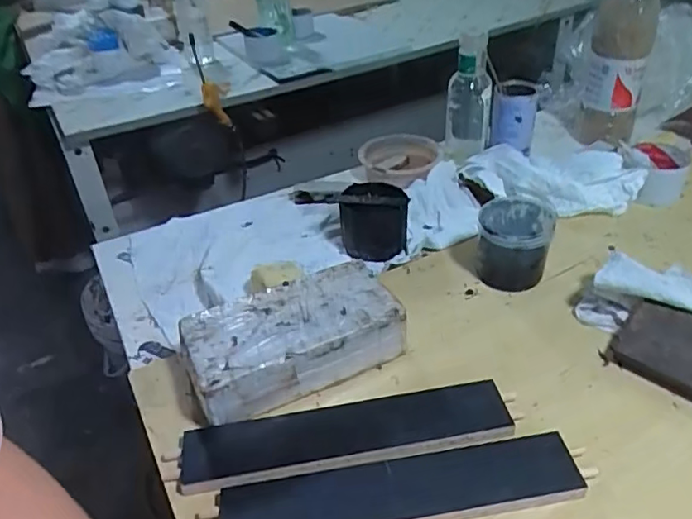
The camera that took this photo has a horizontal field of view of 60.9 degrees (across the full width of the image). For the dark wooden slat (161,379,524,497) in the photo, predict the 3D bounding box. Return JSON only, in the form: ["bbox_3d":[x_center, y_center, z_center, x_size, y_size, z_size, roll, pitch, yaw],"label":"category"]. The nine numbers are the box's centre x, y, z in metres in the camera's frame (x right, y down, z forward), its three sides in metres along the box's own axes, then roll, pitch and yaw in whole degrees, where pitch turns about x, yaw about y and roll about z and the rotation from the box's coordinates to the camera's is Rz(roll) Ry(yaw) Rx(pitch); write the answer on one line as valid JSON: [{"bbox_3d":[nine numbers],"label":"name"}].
[{"bbox_3d":[0.000,0.156,0.518,0.293,0.020,0.062,-8,38,-5],"label":"dark wooden slat"}]

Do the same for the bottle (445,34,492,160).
[{"bbox_3d":[0.190,-0.251,0.911,0.066,0.197,0.069,4,38,9],"label":"bottle"}]

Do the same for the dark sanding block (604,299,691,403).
[{"bbox_3d":[0.312,0.086,0.558,0.107,0.028,0.074,28,76,36],"label":"dark sanding block"}]

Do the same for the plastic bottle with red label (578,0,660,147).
[{"bbox_3d":[0.420,-0.318,0.908,0.093,0.283,0.098,13,41,21],"label":"plastic bottle with red label"}]

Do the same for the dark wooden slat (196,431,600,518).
[{"bbox_3d":[0.042,0.185,0.471,0.302,0.024,0.055,-8,38,-5],"label":"dark wooden slat"}]

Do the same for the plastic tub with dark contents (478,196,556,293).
[{"bbox_3d":[0.192,-0.017,0.675,0.080,0.074,0.086,10,40,17],"label":"plastic tub with dark contents"}]

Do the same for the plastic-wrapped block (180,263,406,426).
[{"bbox_3d":[-0.053,0.074,0.576,0.205,0.054,0.104,-19,40,-19],"label":"plastic-wrapped block"}]

